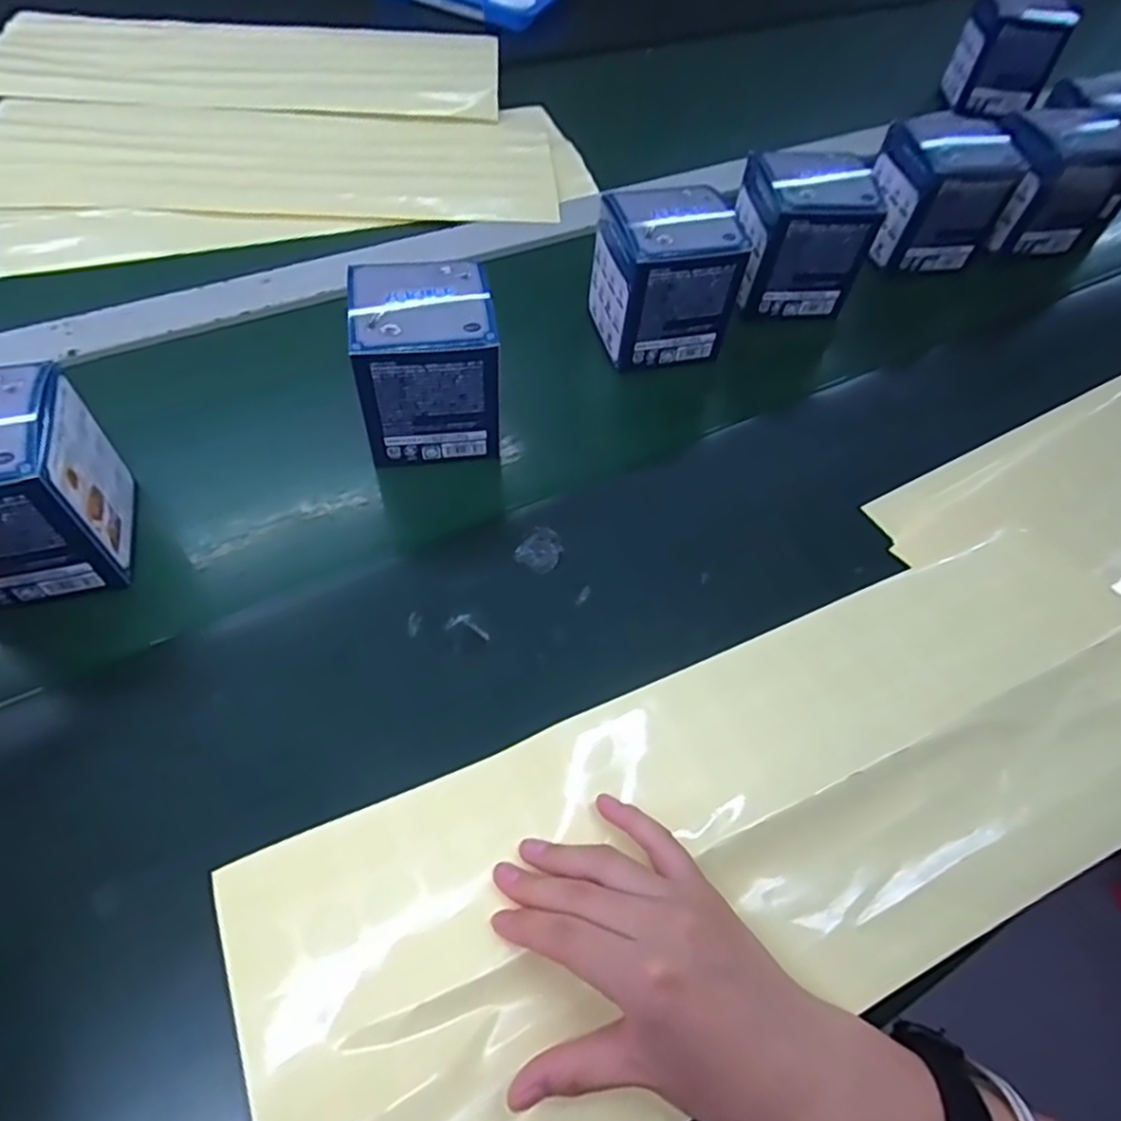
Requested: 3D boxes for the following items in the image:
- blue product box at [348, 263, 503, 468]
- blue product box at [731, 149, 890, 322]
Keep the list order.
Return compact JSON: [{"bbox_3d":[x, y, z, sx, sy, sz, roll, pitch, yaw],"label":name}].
[{"bbox_3d":[-0.083,-0.121,0.422,0.084,0.094,0.074,-5,58,-7],"label":"blue product box"},{"bbox_3d":[0.184,-0.253,0.532,0.089,0.092,0.079,-1,57,-5],"label":"blue product box"}]

